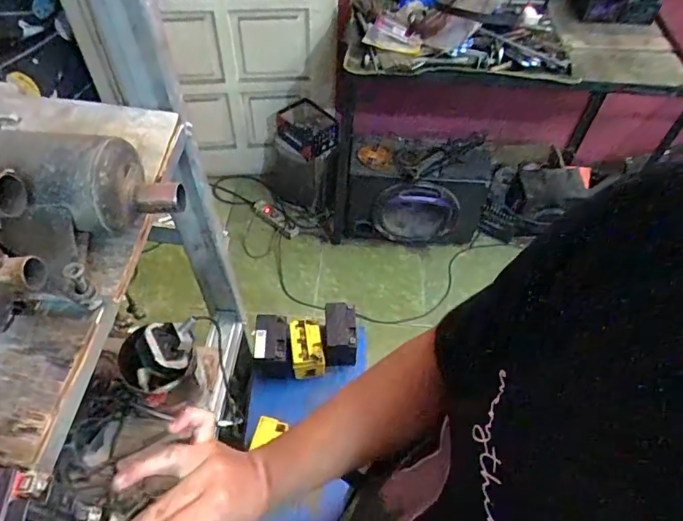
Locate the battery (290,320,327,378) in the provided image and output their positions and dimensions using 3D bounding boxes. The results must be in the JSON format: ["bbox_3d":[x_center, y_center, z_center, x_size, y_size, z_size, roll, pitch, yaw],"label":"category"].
[{"bbox_3d":[-0.077,0.199,1.136,0.071,0.076,0.113,-7,53,-7],"label":"battery"}]

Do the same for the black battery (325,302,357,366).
[{"bbox_3d":[-0.004,0.174,1.145,0.072,0.107,0.114,-2,53,-4],"label":"black battery"}]

